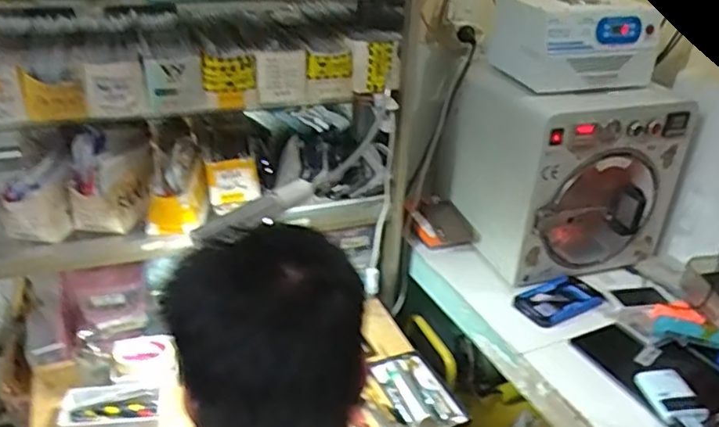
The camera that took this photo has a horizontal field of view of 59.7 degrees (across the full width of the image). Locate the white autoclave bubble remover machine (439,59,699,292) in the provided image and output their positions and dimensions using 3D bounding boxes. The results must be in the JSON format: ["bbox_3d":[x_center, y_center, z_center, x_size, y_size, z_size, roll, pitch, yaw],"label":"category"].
[{"bbox_3d":[0.409,-0.095,1.282,0.349,0.372,0.308,-10,31,-22],"label":"white autoclave bubble remover machine"}]

